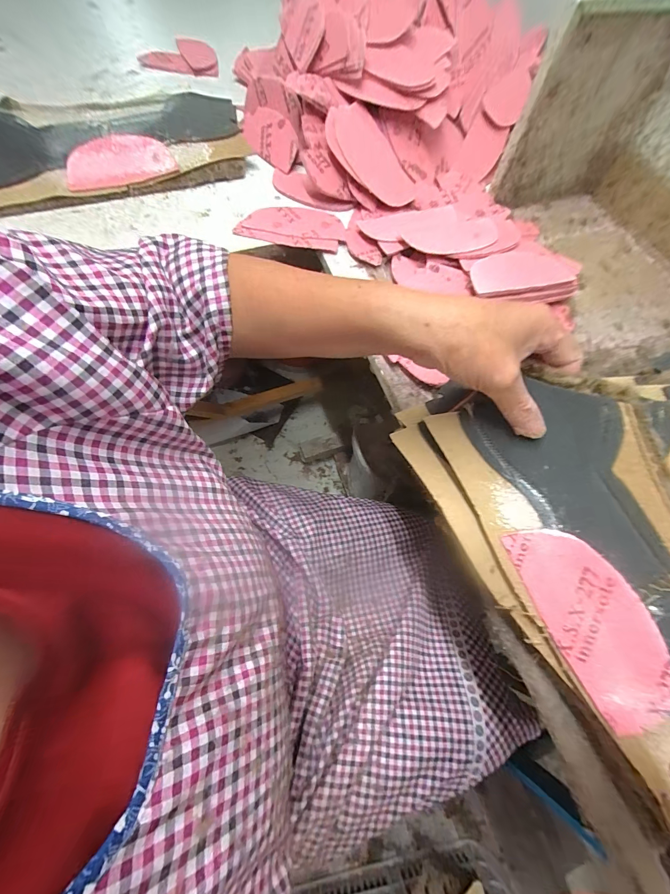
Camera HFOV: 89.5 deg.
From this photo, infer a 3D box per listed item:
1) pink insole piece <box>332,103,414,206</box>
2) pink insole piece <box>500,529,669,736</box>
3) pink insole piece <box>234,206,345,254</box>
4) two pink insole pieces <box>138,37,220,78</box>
[{"bbox_3d":[0.053,-0.401,0.473,0.143,0.011,0.074,47,73,-12],"label":"pink insole piece"},{"bbox_3d":[0.177,0.117,0.232,0.059,0.006,0.130,-30,73,24],"label":"pink insole piece"},{"bbox_3d":[-0.058,-0.304,0.462,0.141,0.013,0.073,7,69,1],"label":"pink insole piece"},{"bbox_3d":[-0.295,-0.755,0.650,0.135,0.015,0.136,-4,68,-10],"label":"two pink insole pieces"}]

